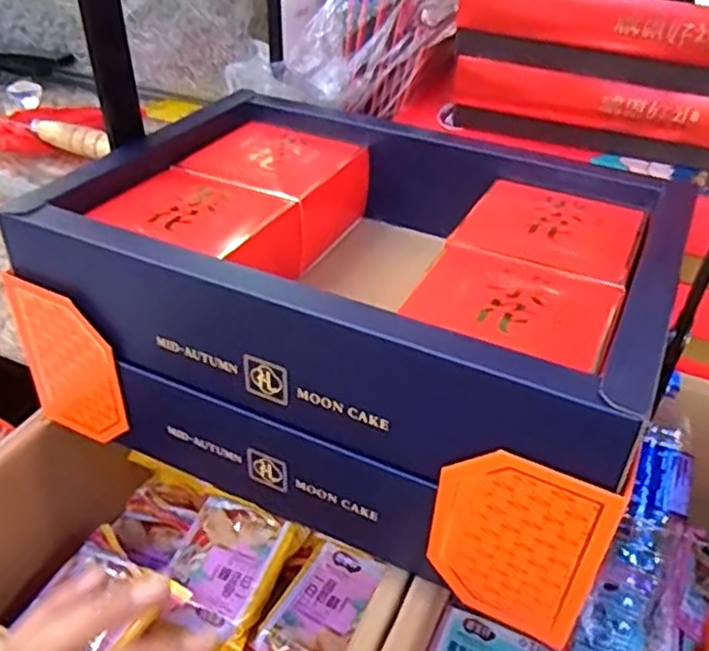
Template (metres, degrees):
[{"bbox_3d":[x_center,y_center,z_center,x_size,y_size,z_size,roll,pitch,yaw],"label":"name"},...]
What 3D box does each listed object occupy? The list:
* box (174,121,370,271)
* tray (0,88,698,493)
[{"bbox_3d":[-0.059,-0.102,0.529,0.106,0.062,0.109,19,40,21],"label":"box"},{"bbox_3d":[0.012,-0.043,0.454,0.357,0.089,0.260,19,40,21],"label":"tray"}]

